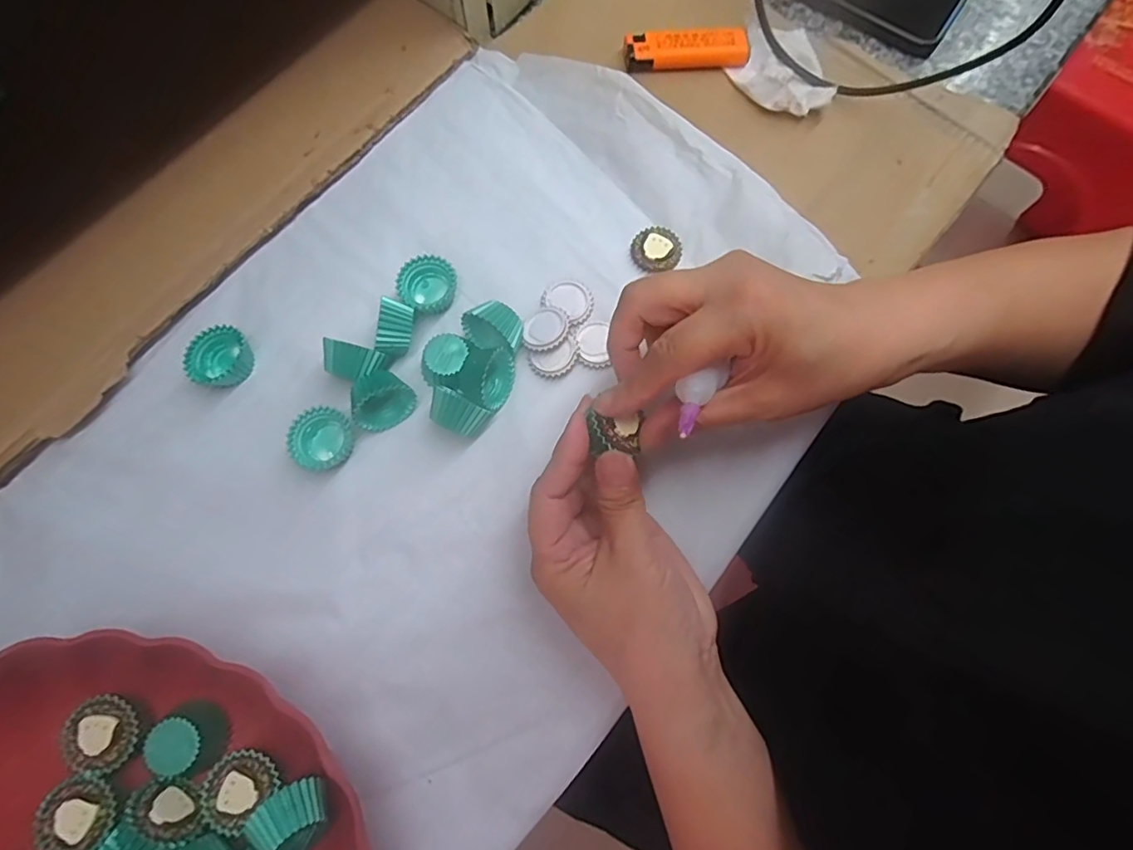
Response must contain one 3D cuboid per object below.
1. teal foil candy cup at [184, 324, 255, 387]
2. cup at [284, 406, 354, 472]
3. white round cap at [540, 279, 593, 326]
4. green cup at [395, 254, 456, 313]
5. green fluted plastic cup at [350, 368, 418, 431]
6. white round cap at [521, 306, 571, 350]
[{"bbox_3d":[-0.191,-0.037,0.310,0.029,0.016,0.028,0,74,-2],"label":"teal foil candy cup"},{"bbox_3d":[-0.130,0.008,0.300,0.028,0.016,0.032,17,74,3],"label":"cup"},{"bbox_3d":[0.002,-0.073,0.324,0.029,0.004,0.024,37,76,9],"label":"white round cap"},{"bbox_3d":[-0.080,-0.081,0.323,0.031,0.015,0.028,-5,74,-3],"label":"green cup"},{"bbox_3d":[-0.099,-0.013,0.302,0.033,0.022,0.023,-31,77,-10],"label":"green fluted plastic cup"},{"bbox_3d":[-0.011,-0.055,0.316,0.025,0.009,0.028,7,73,0],"label":"white round cap"}]

